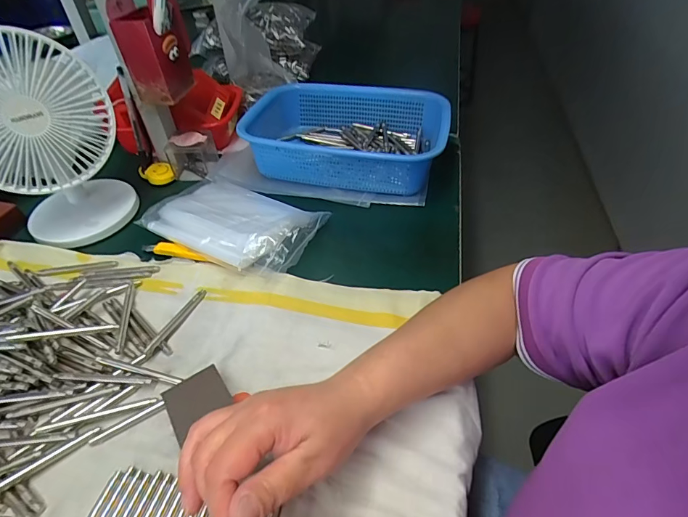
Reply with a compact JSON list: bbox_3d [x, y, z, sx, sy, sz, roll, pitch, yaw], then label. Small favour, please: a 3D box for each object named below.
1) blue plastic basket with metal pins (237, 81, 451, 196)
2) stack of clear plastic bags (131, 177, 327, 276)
[{"bbox_3d":[0.004,-0.178,0.602,0.280,0.077,0.203,10,47,14],"label":"blue plastic basket with metal pins"},{"bbox_3d":[-0.137,-0.052,0.515,0.210,0.037,0.127,21,50,23],"label":"stack of clear plastic bags"}]

